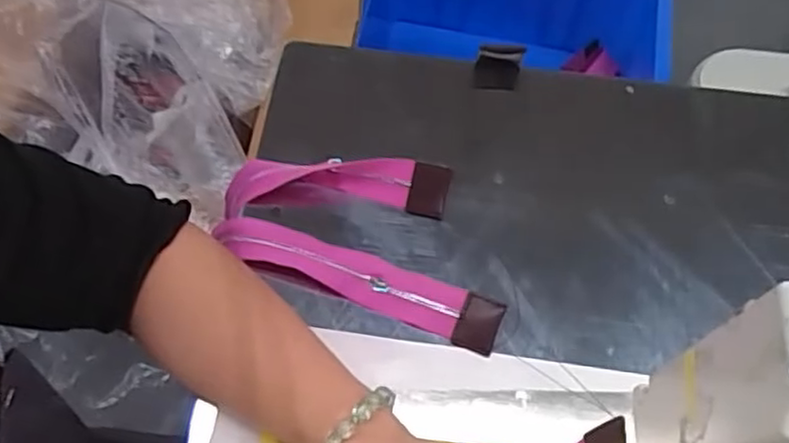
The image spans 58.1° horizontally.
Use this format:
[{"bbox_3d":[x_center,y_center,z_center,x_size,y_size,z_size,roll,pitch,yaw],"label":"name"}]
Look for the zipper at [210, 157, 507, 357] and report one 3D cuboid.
[{"bbox_3d":[-0.018,0.006,0.474,0.199,0.028,0.103,19,64,7],"label":"zipper"}]

